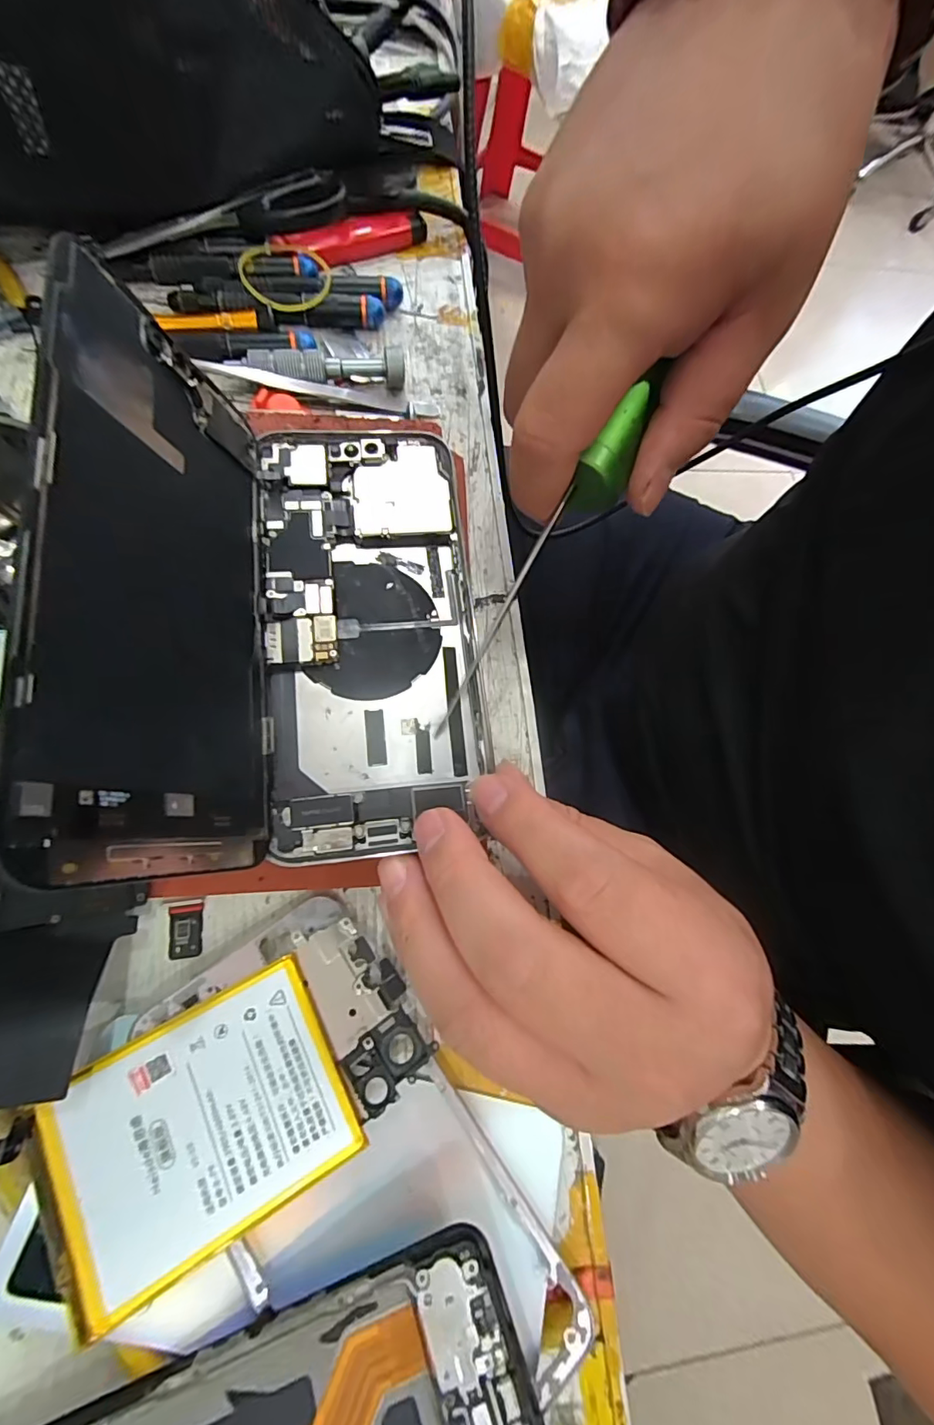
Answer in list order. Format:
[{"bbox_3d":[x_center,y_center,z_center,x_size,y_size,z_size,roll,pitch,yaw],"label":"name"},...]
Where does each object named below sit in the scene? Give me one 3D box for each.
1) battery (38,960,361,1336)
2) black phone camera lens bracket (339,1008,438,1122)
[{"bbox_3d":[-0.078,0.121,0.151,0.079,0.005,0.058,-24,74,-19],"label":"battery"},{"bbox_3d":[-0.026,0.114,0.168,0.027,0.006,0.020,-38,81,-16],"label":"black phone camera lens bracket"}]

